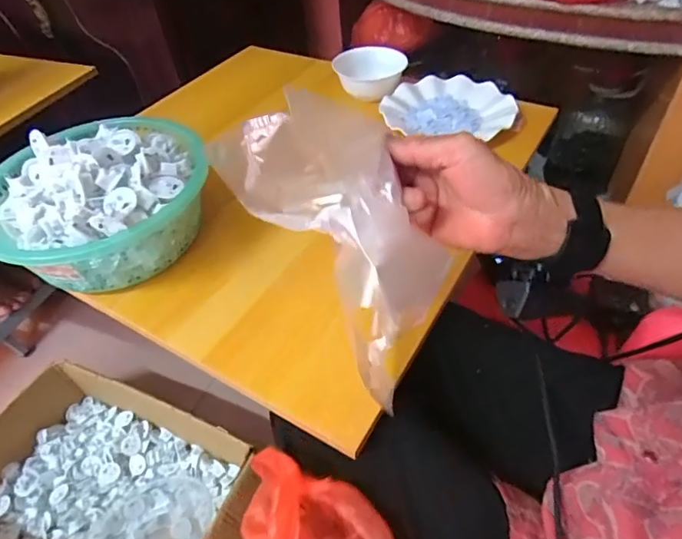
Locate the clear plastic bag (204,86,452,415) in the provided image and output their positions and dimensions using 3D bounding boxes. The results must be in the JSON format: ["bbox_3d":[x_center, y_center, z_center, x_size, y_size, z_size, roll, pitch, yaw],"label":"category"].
[{"bbox_3d":[0.014,-0.022,0.342,0.108,0.207,0.065,-36,16,-25],"label":"clear plastic bag"}]

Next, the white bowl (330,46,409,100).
[{"bbox_3d":[0.046,-0.314,0.763,0.107,0.044,0.107,-3,47,3],"label":"white bowl"}]

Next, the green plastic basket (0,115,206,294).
[{"bbox_3d":[-0.265,-0.083,0.529,0.226,0.097,0.238,-25,50,-17],"label":"green plastic basket"}]

